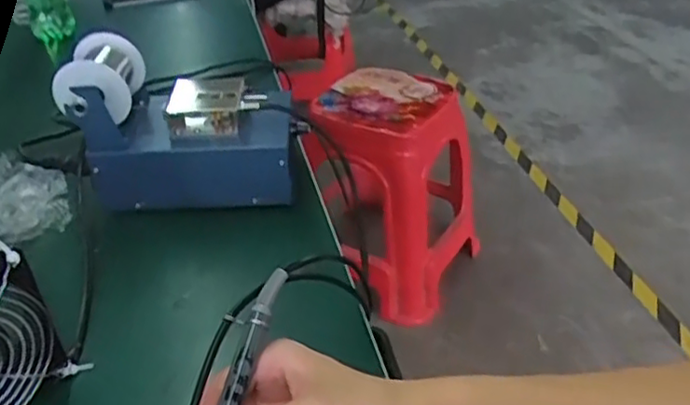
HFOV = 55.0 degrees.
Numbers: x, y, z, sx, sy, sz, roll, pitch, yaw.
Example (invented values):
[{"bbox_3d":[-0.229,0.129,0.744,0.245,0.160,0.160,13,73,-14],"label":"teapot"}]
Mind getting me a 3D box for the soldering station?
[{"bbox_3d":[-0.150,-0.071,0.625,0.198,0.131,0.106,-4,35,-3],"label":"soldering station"}]

